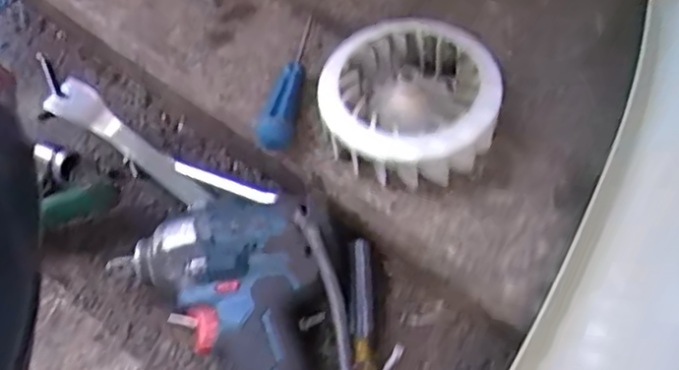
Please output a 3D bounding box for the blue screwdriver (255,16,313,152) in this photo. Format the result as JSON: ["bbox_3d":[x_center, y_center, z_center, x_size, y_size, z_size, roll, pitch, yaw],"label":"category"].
[{"bbox_3d":[-0.040,-0.084,0.539,0.027,0.023,0.116,8,58,9],"label":"blue screwdriver"}]

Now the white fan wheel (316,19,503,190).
[{"bbox_3d":[0.047,-0.061,0.494,0.120,0.059,0.119,-2,57,3],"label":"white fan wheel"}]

